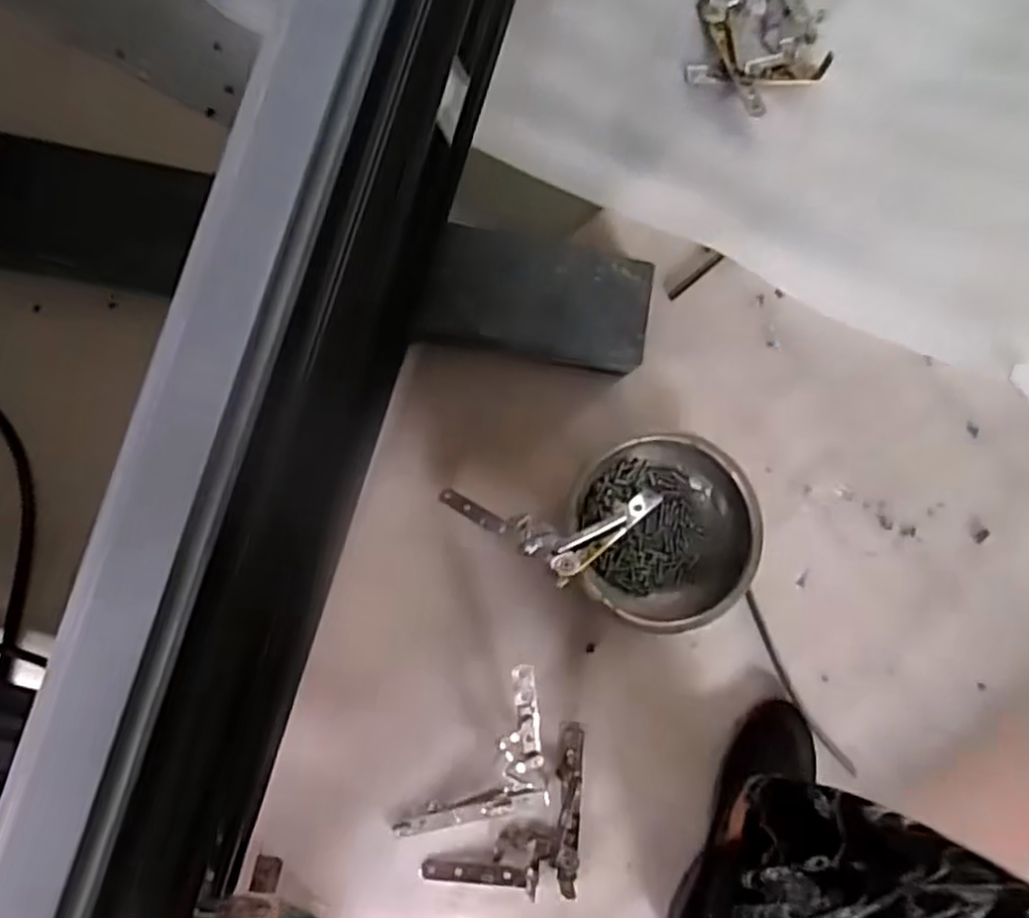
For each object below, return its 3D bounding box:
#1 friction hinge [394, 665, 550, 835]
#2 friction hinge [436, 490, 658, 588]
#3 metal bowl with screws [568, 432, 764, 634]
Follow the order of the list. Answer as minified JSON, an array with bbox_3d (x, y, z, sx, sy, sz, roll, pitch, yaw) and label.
[{"bbox_3d":[-0.044,0.265,0.673,0.140,0.042,0.137,-10,89,-9],"label":"friction hinge"},{"bbox_3d":[0.038,0.069,0.673,0.199,0.069,0.075,1,88,-9],"label":"friction hinge"},{"bbox_3d":[0.140,0.066,0.705,0.177,0.071,0.173,0,88,-9],"label":"metal bowl with screws"}]

